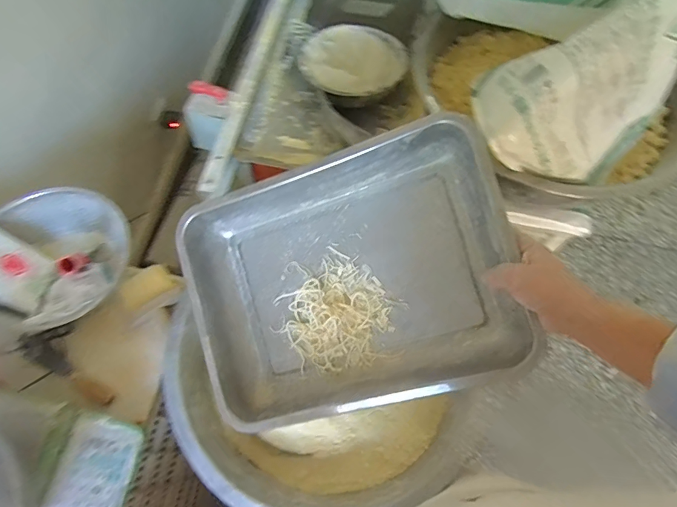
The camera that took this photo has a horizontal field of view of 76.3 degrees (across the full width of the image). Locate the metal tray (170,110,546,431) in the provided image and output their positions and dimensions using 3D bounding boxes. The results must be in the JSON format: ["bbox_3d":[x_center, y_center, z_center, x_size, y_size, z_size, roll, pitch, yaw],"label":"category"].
[{"bbox_3d":[0.008,0.034,0.518,0.375,0.077,0.280,-15,84,15],"label":"metal tray"}]

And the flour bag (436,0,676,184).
[{"bbox_3d":[0.365,-0.361,0.688,0.376,0.270,0.423,-5,67,-4],"label":"flour bag"}]

